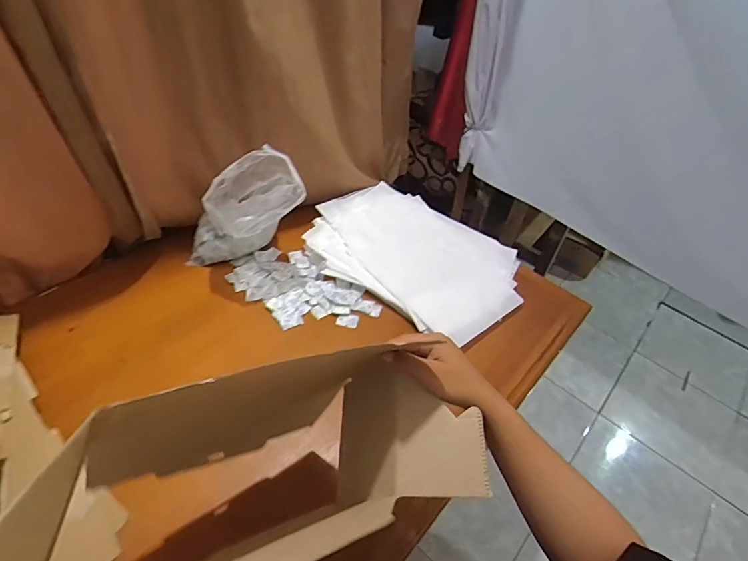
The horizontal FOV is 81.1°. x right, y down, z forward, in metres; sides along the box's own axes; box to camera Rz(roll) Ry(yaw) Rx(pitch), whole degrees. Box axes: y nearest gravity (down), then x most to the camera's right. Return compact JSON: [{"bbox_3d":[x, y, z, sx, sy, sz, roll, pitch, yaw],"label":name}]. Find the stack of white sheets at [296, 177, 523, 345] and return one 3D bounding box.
[{"bbox_3d":[0.083,-0.060,0.974,0.471,0.049,0.326,35,51,26],"label":"stack of white sheets"}]

